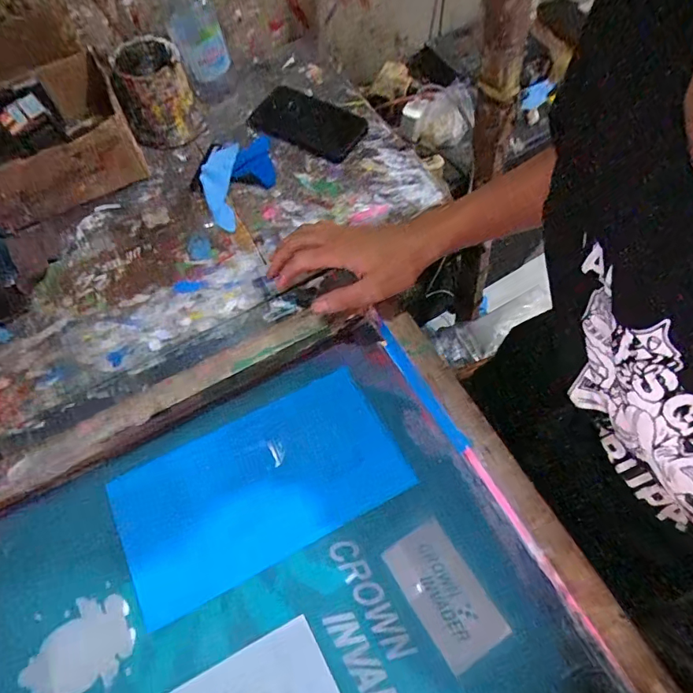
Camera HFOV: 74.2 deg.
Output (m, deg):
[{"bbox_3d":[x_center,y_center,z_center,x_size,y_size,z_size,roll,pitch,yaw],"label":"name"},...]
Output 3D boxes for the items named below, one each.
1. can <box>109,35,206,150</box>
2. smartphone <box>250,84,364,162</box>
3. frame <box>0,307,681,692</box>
[{"bbox_3d":[-0.245,-0.326,0.596,0.086,0.100,0.089,-1,65,2],"label":"can"},{"bbox_3d":[-0.051,-0.304,0.621,0.148,0.013,0.087,28,69,14],"label":"smartphone"},{"bbox_3d":[-0.087,0.226,0.370,0.519,0.053,0.424,-27,67,-10],"label":"frame"}]

